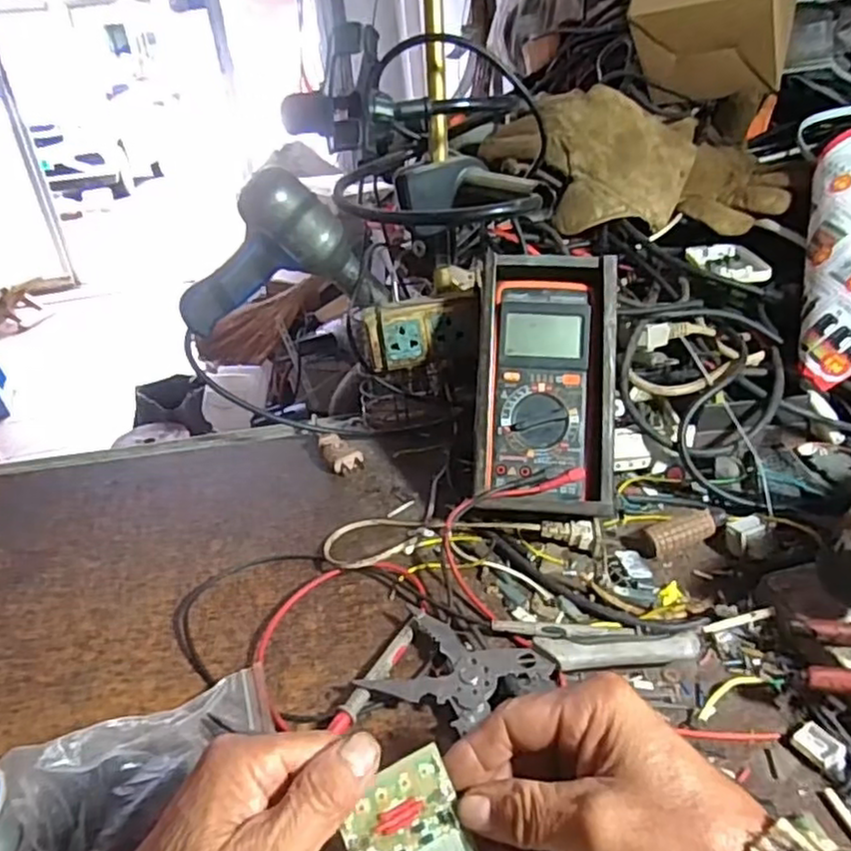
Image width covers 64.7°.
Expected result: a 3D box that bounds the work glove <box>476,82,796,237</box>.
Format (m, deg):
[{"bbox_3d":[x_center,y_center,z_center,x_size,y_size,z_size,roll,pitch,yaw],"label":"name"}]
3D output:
[{"bbox_3d":[0.216,-0.289,0.730,0.301,0.118,0.210,-5,30,1],"label":"work glove"}]

